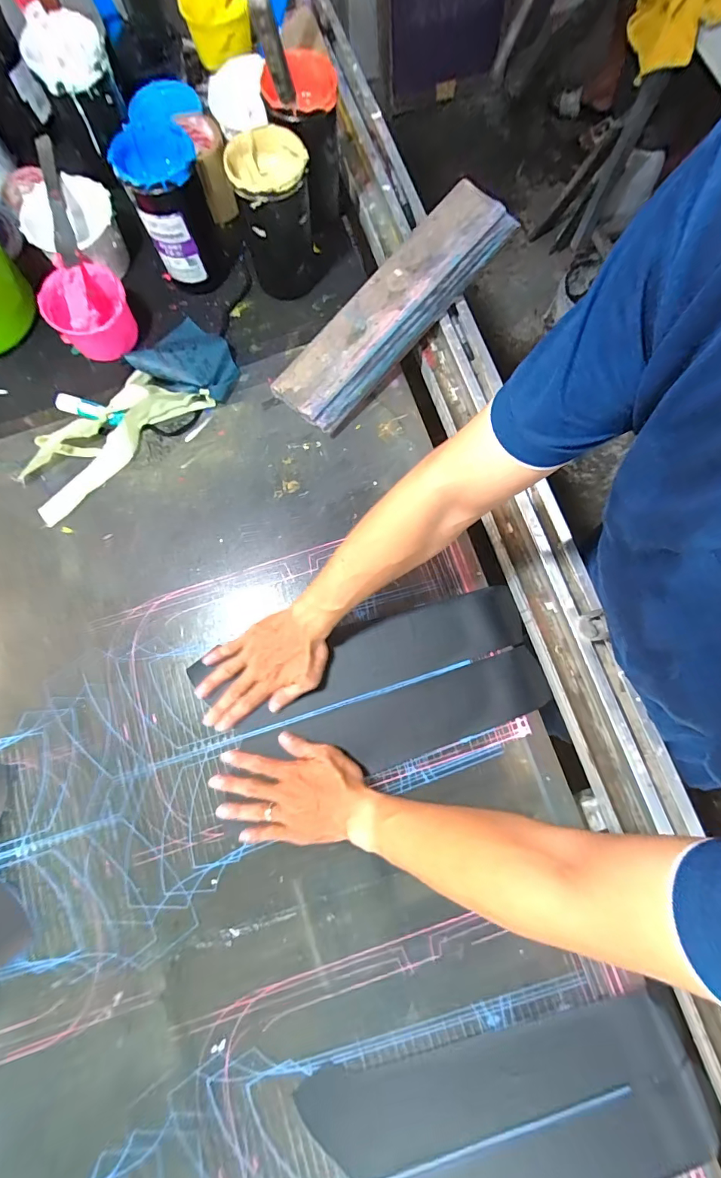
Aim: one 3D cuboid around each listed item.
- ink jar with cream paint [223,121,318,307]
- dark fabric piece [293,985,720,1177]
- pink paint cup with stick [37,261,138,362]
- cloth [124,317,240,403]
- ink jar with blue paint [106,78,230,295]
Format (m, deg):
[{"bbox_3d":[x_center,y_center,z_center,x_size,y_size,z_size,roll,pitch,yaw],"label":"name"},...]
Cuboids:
[{"bbox_3d":[-0.115,-0.507,0.606,0.096,0.158,0.095,0,79,-1],"label":"ink jar with cream paint"},{"bbox_3d":[0.174,0.605,0.482,0.429,0.010,0.213,-15,82,-4],"label":"dark fabric piece"},{"bbox_3d":[-0.393,-0.404,0.647,0.109,0.087,0.103,0,79,-1],"label":"pink paint cup with stick"},{"bbox_3d":[-0.259,-0.345,0.638,0.160,0.048,0.121,39,81,6],"label":"cloth"},{"bbox_3d":[-0.256,-0.527,0.611,0.101,0.144,0.100,-21,80,-5],"label":"ink jar with blue paint"}]

